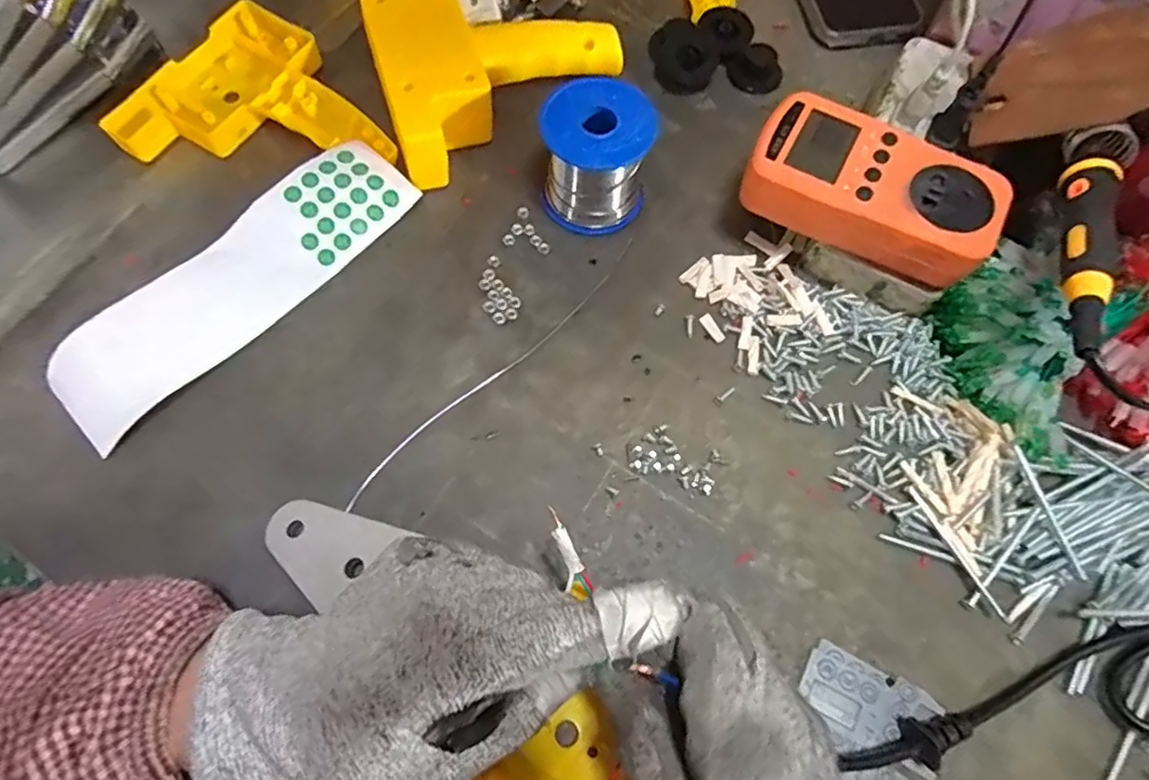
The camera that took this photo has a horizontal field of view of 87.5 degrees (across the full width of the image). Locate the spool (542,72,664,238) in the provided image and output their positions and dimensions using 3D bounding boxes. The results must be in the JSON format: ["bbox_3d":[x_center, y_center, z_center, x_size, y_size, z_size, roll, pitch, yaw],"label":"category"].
[{"bbox_3d":[0.013,-0.136,0.350,0.060,0.064,0.057,14,70,4],"label":"spool"}]

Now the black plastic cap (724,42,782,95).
[{"bbox_3d":[0.127,-0.224,0.420,0.031,0.015,0.031,-19,71,-8],"label":"black plastic cap"}]

